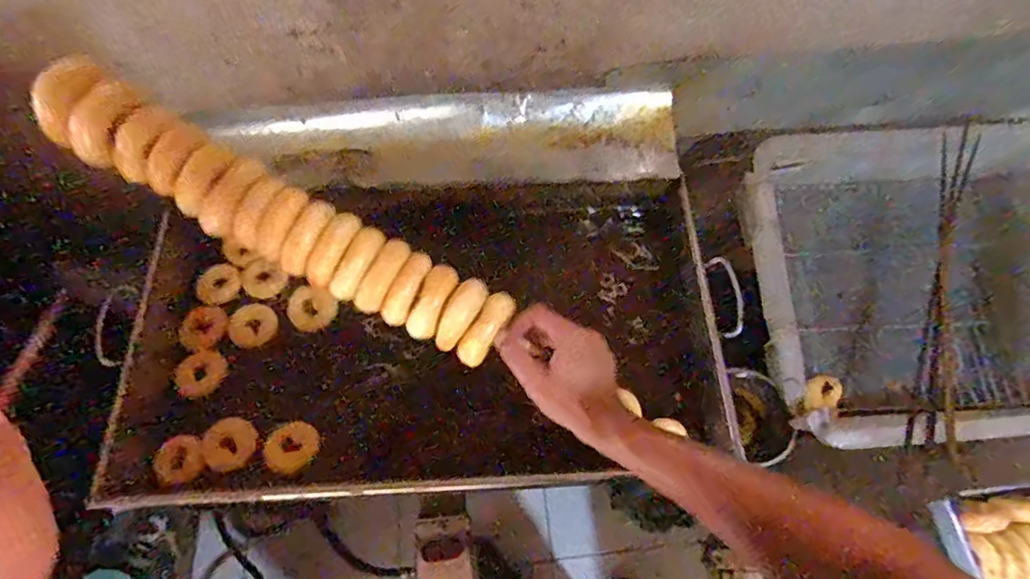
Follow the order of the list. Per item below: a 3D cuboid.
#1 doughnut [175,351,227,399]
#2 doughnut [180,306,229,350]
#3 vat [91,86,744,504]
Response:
[{"bbox_3d":[-0.489,0.130,0.849,0.062,0.023,0.072,10,66,5],"label":"doughnut"},{"bbox_3d":[-0.500,0.061,0.874,0.061,0.026,0.072,-8,66,-4],"label":"doughnut"},{"bbox_3d":[-0.139,-0.009,0.857,0.854,0.201,0.553,-6,66,-3],"label":"vat"}]

